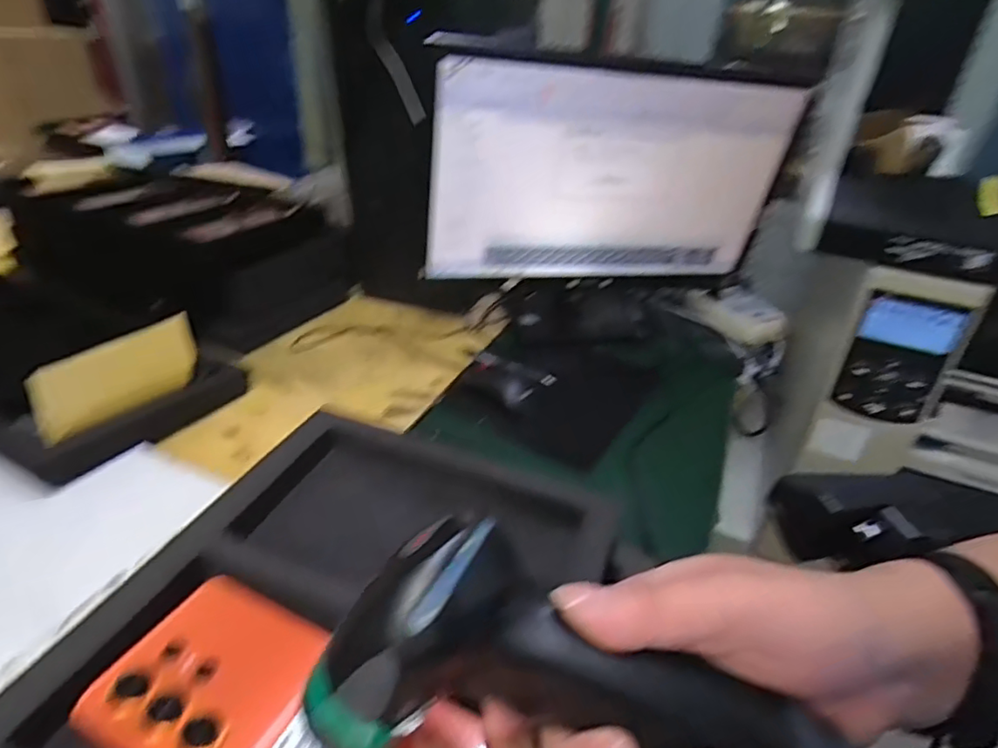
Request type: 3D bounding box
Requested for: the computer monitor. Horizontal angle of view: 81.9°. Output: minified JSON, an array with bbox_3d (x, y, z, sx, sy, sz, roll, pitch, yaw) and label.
[{"bbox_3d":[0.161,-0.263,0.775,0.525,0.303,0.083,-13,38,-16],"label":"computer monitor"}]

